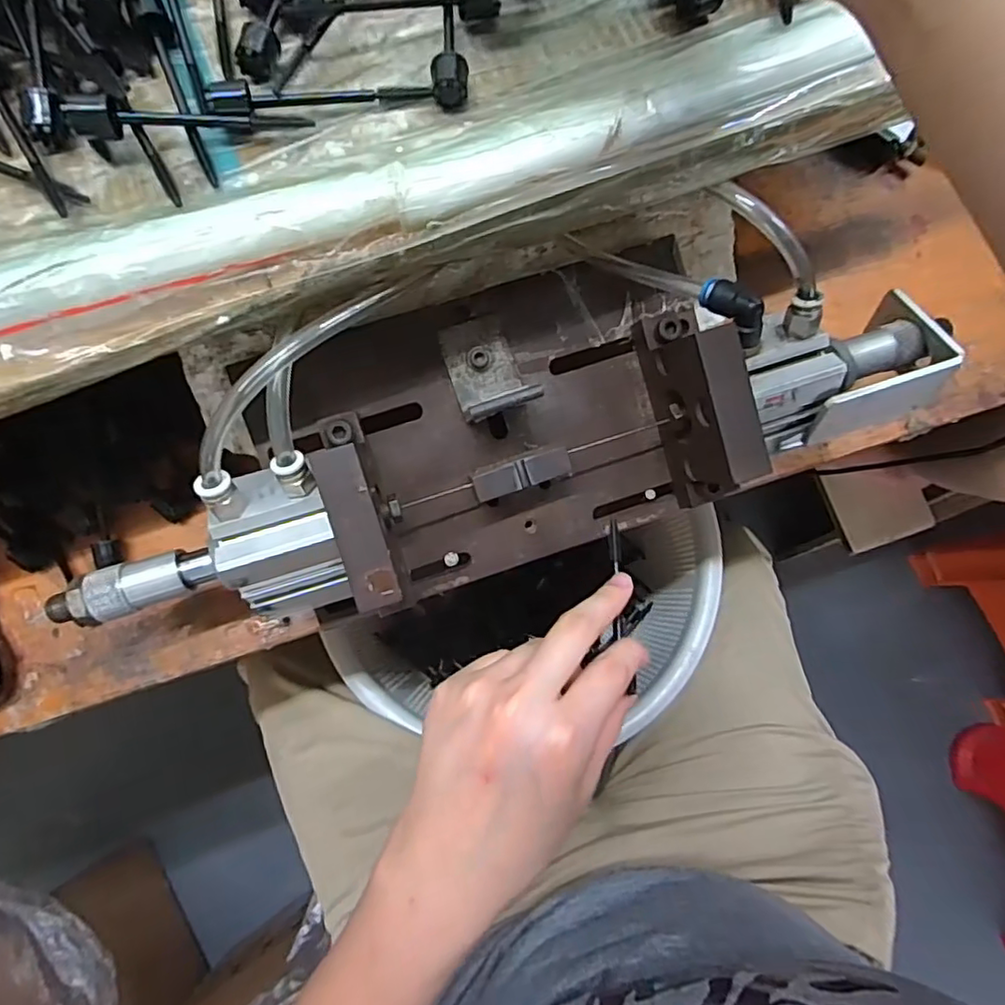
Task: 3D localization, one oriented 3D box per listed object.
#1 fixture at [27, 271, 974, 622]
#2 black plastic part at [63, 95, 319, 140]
[{"bbox_3d":[0.007,-0.033,0.302,0.437,0.092,0.118,-18,80,-6],"label":"fixture"},{"bbox_3d":[-0.119,-0.149,0.232,0.085,0.013,0.012,-8,76,-15],"label":"black plastic part"}]

